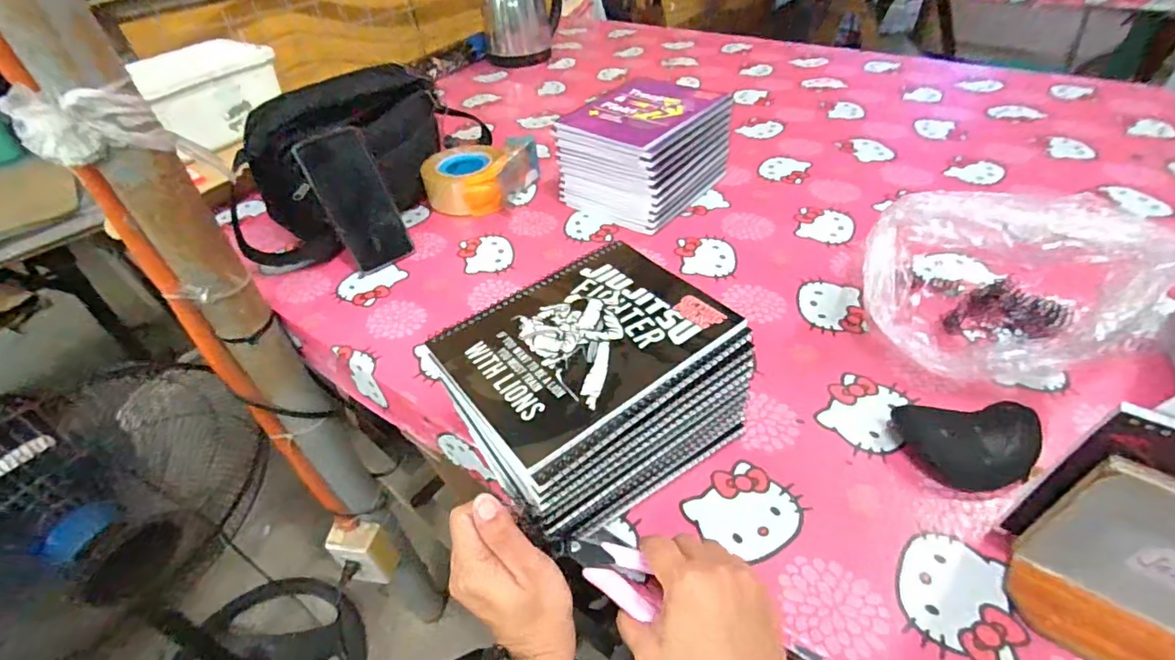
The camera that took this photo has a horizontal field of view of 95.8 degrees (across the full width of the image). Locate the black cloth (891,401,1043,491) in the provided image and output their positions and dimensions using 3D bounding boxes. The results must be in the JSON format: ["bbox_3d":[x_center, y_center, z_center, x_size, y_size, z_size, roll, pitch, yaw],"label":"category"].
[{"bbox_3d":[0.308,0.088,0.423,0.094,0.028,0.068,0,43,5],"label":"black cloth"}]

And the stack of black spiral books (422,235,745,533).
[{"bbox_3d":[0.002,0.045,0.424,0.206,0.102,0.163,-28,48,-23],"label":"stack of black spiral books"}]

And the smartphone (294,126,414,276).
[{"bbox_3d":[-0.285,-0.160,0.657,0.074,0.168,0.014,-28,17,-24],"label":"smartphone"}]

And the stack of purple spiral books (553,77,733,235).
[{"bbox_3d":[0.078,-0.249,0.741,0.166,0.117,0.197,27,51,29],"label":"stack of purple spiral books"}]

